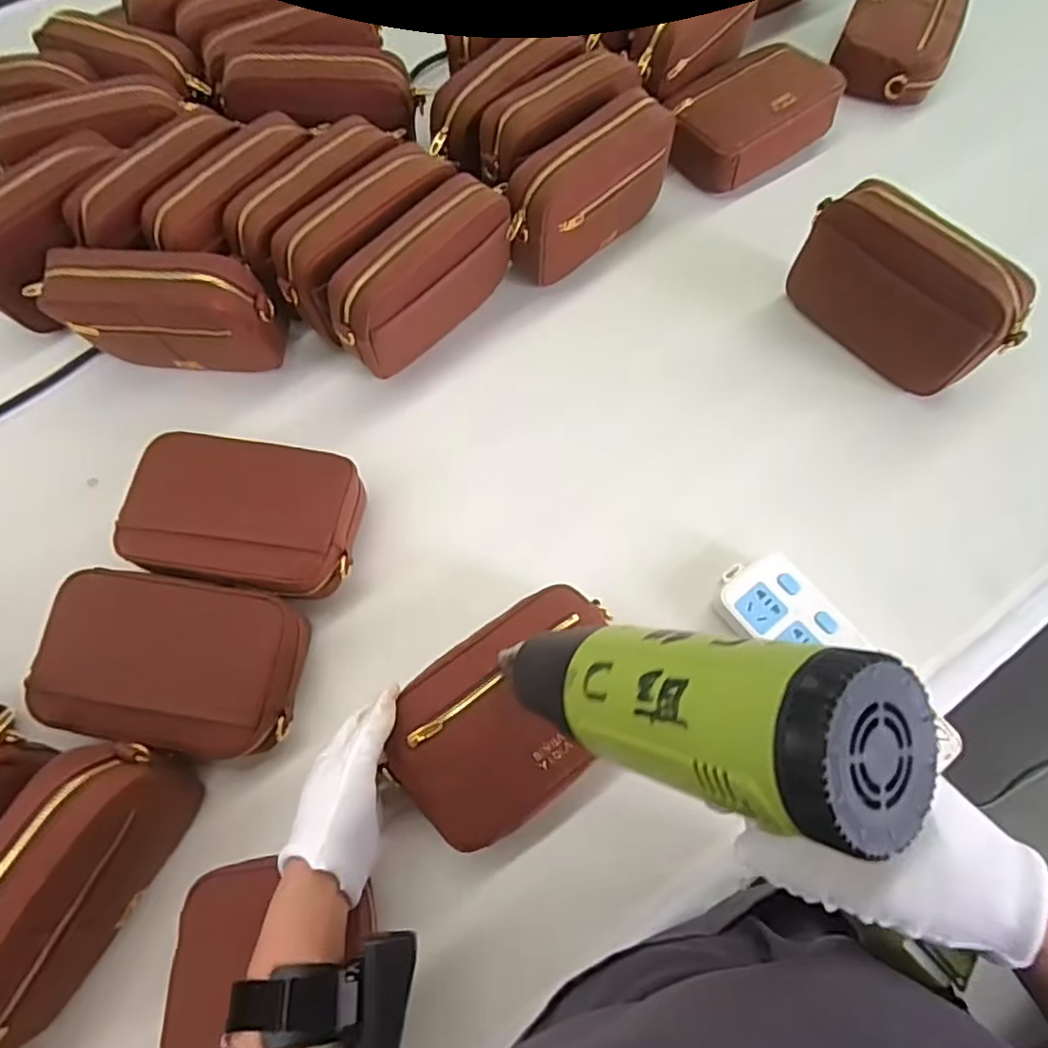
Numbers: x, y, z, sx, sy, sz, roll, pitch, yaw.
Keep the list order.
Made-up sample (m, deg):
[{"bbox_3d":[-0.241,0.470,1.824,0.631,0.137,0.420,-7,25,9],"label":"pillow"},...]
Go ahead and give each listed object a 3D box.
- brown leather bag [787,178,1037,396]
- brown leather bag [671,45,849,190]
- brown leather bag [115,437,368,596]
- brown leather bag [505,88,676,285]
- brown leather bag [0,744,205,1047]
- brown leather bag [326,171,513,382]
[{"bbox_3d":[0.349,-0.215,0.588,0.061,0.146,0.202,-35,71,-12],"label":"brown leather bag"},{"bbox_3d":[0.258,-0.470,0.715,0.182,0.064,0.124,-33,71,-11],"label":"brown leather bag"},{"bbox_3d":[-0.246,-0.003,0.556,0.195,0.058,0.128,7,69,4],"label":"brown leather bag"},{"bbox_3d":[0.066,-0.343,0.640,0.203,0.114,0.067,-43,73,-14],"label":"brown leather bag"},{"bbox_3d":[-0.313,0.247,0.416,0.064,0.119,0.199,24,71,11],"label":"brown leather bag"},{"bbox_3d":[-0.093,-0.229,0.602,0.061,0.140,0.199,41,74,16],"label":"brown leather bag"}]

